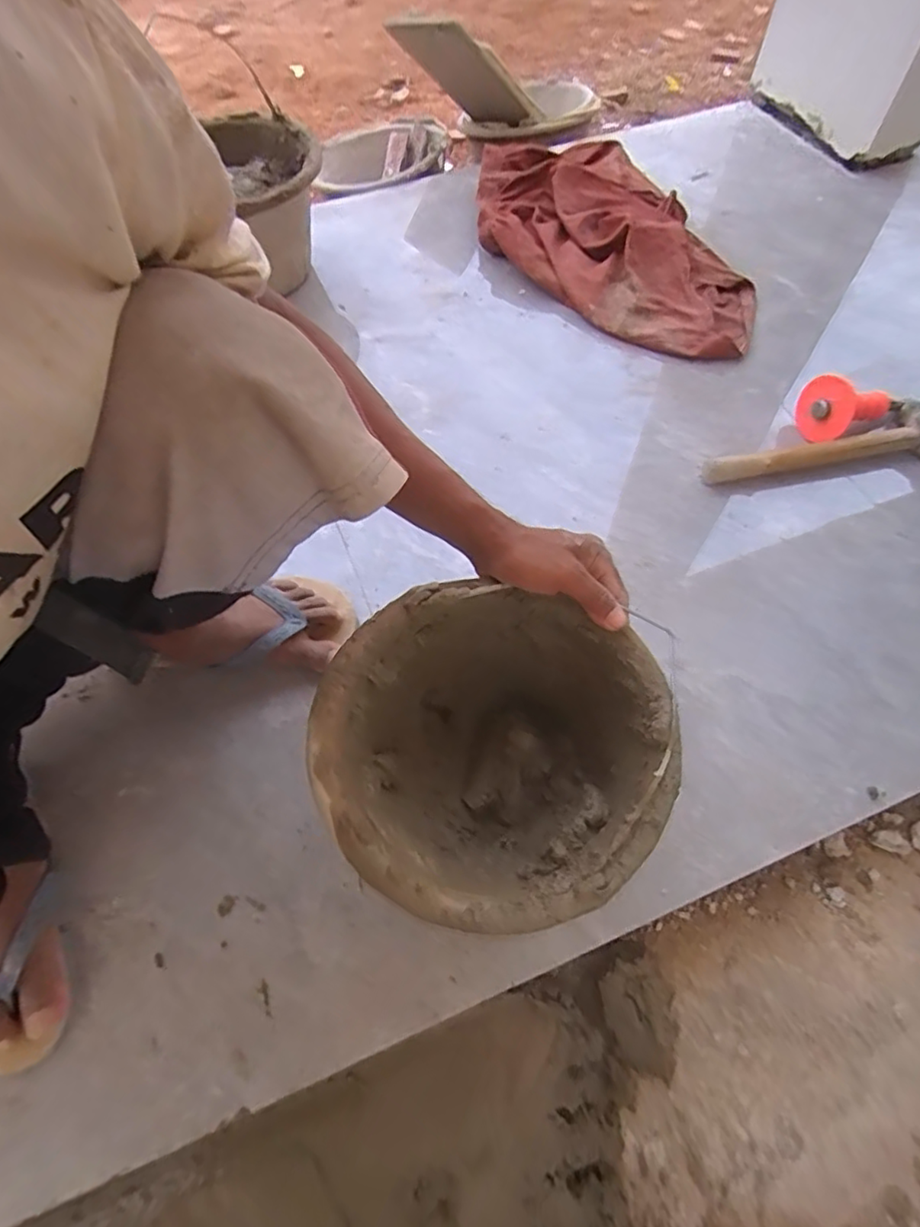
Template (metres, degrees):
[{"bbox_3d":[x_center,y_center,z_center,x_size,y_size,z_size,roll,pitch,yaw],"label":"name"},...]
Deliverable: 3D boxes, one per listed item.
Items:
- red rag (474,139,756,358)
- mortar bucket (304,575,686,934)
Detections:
[{"bbox_3d":[0.221,-0.589,0.952,0.317,0.051,0.581,-21,63,-10],"label":"red rag"},{"bbox_3d":[0.022,0.120,0.489,0.249,0.148,0.230,-1,62,1],"label":"mortar bucket"}]

